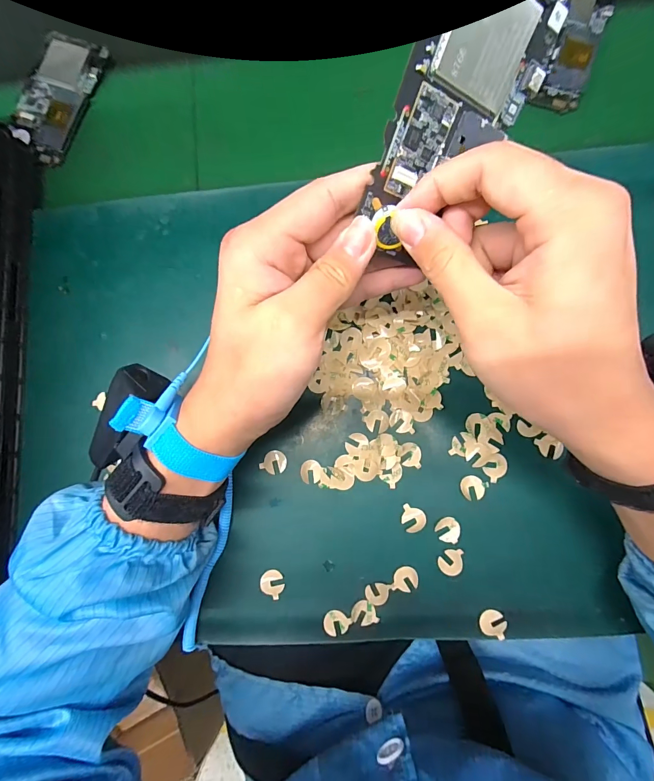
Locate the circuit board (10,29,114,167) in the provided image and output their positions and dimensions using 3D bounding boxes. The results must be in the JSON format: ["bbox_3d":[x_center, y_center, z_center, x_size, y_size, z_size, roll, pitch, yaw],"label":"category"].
[{"bbox_3d":[-0.241,-0.261,0.324,0.062,0.010,0.111,24,84,7],"label":"circuit board"}]

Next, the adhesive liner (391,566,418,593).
[{"bbox_3d":[0.057,0.137,0.264,0.017,0.004,0.017,7,83,6],"label":"adhesive liner"}]

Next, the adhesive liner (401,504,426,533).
[{"bbox_3d":[0.063,0.095,0.266,0.017,0.004,0.018,13,86,5],"label":"adhesive liner"}]

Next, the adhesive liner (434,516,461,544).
[{"bbox_3d":[0.088,0.101,0.265,0.017,0.004,0.017,10,81,6],"label":"adhesive liner"}]

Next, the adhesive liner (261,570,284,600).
[{"bbox_3d":[-0.041,0.144,0.270,0.016,0.004,0.020,5,88,-7],"label":"adhesive liner"}]

